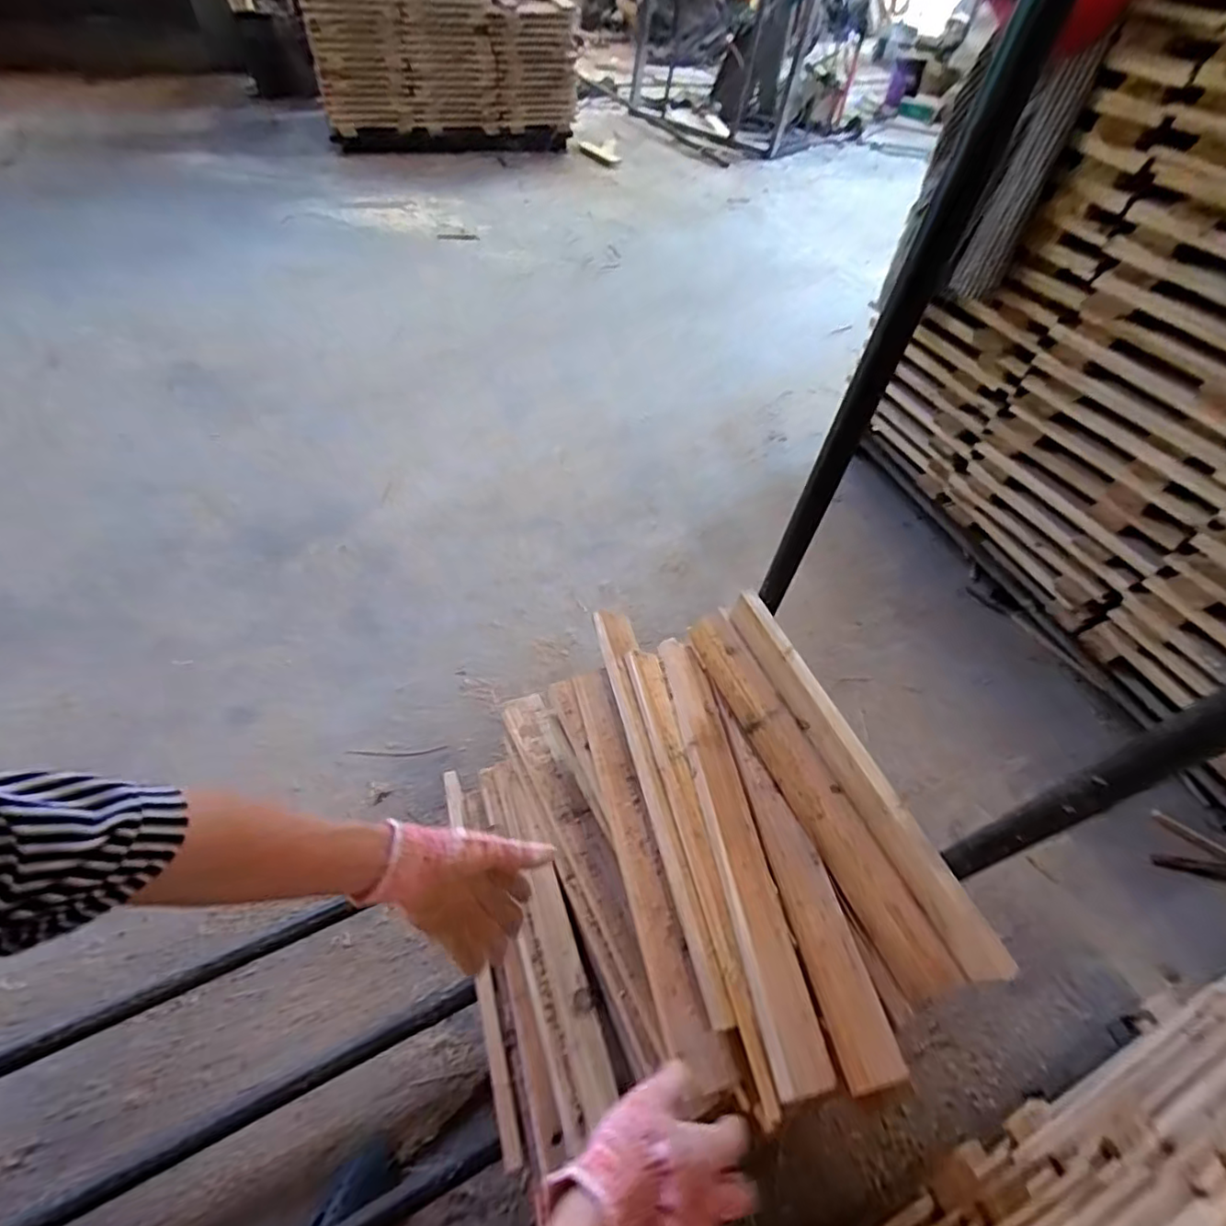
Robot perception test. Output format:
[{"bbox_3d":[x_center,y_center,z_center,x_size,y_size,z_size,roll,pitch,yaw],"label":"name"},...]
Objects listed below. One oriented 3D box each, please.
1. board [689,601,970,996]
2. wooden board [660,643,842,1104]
[{"bbox_3d":[0.230,0.206,0.728,0.021,0.072,0.480,12,41,-48],"label":"board"},{"bbox_3d":[0.137,0.244,0.695,0.068,0.012,0.499,7,48,-24],"label":"wooden board"}]

